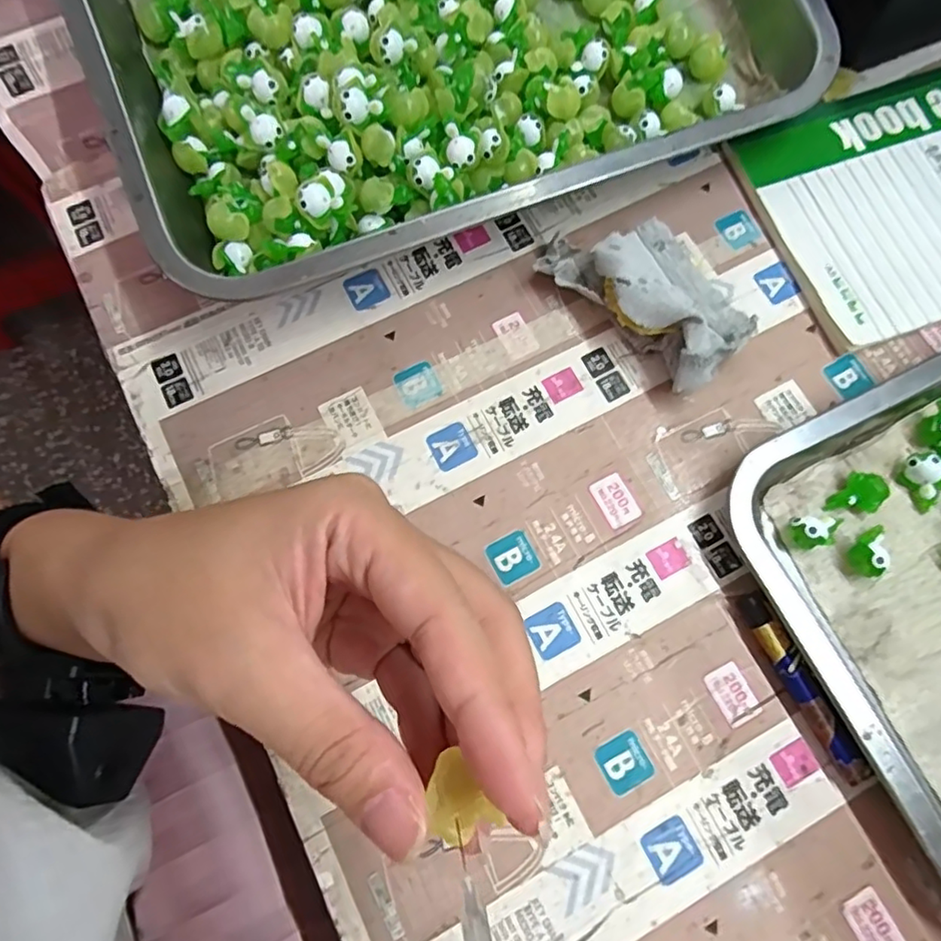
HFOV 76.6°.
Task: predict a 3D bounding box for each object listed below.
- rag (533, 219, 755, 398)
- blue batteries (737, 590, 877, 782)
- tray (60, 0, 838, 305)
[{"bbox_3d":[0.089,-0.091,0.288,0.067,0.034,0.103,-42,79,-10],"label":"rag"},{"bbox_3d":[0.138,0.090,0.250,0.011,0.012,0.080,-26,77,-6],"label":"blue batteries"},{"bbox_3d":[-0.021,-0.261,0.322,0.368,0.046,0.310,-22,77,-5],"label":"tray"}]

